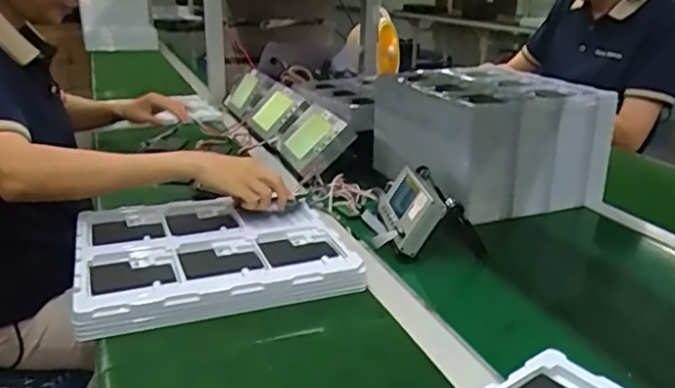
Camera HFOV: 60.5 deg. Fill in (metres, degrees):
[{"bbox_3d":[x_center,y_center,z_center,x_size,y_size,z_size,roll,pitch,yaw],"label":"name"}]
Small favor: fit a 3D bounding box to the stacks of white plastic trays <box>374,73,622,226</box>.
[{"bbox_3d":[0.241,-0.116,1.030,0.281,0.165,0.358,-6,22,-18],"label":"stacks of white plastic trays"}]

